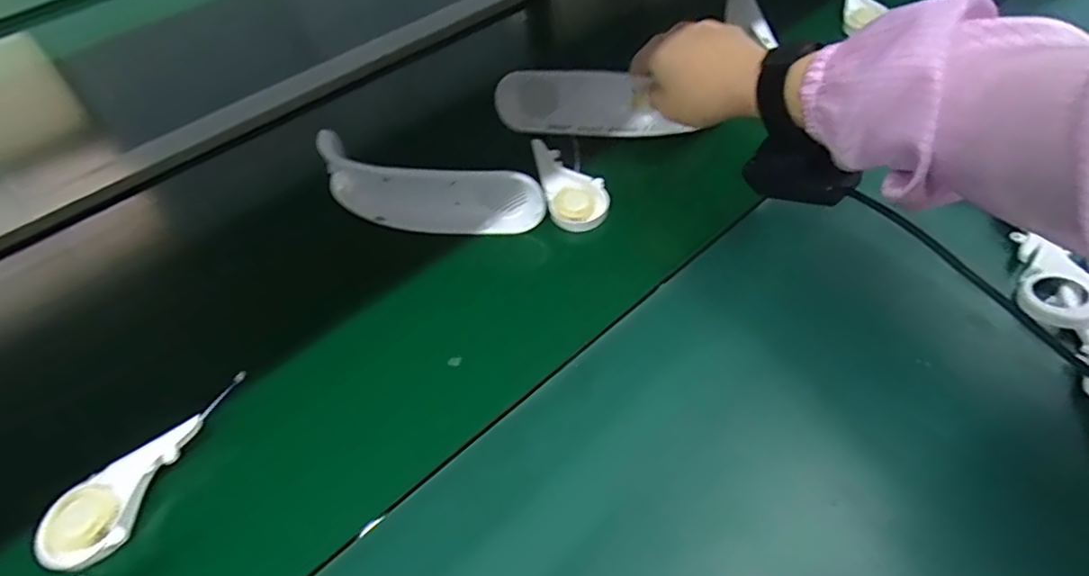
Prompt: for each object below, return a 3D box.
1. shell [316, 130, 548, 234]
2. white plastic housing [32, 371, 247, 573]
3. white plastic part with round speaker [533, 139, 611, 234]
[{"bbox_3d":[-0.099,-0.077,0.471,0.201,0.043,0.054,15,53,17],"label":"shell"},{"bbox_3d":[-0.224,0.106,0.337,0.127,0.022,0.046,-36,56,-24],"label":"white plastic housing"},{"bbox_3d":[0.022,-0.088,0.478,0.048,0.015,0.091,-13,60,1],"label":"white plastic part with round speaker"}]

